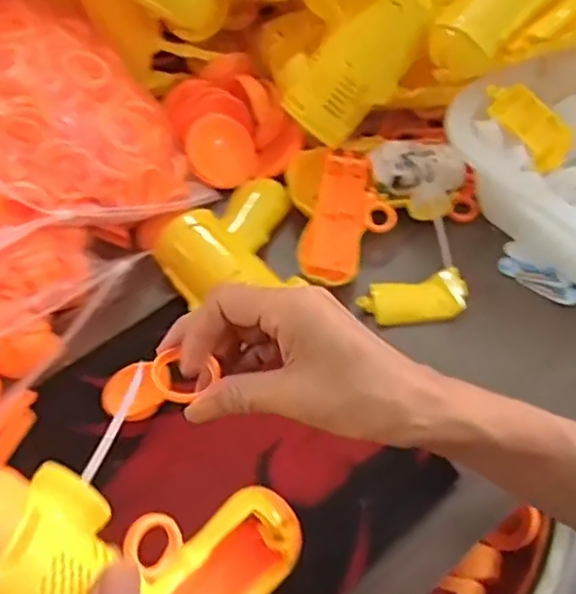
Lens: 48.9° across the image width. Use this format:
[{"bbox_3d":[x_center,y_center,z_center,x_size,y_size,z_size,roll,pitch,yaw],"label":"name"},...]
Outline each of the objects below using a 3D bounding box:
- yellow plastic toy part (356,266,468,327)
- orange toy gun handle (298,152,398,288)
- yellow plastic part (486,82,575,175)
[{"bbox_3d":[0.093,0.003,0.469,0.074,0.020,0.038,-13,58,-9],"label":"yellow plastic toy part"},{"bbox_3d":[0.047,-0.059,0.488,0.062,0.023,0.107,13,58,9],"label":"orange toy gun handle"},{"bbox_3d":[0.177,-0.128,0.464,0.032,0.016,0.075,-40,86,-23],"label":"yellow plastic part"}]

